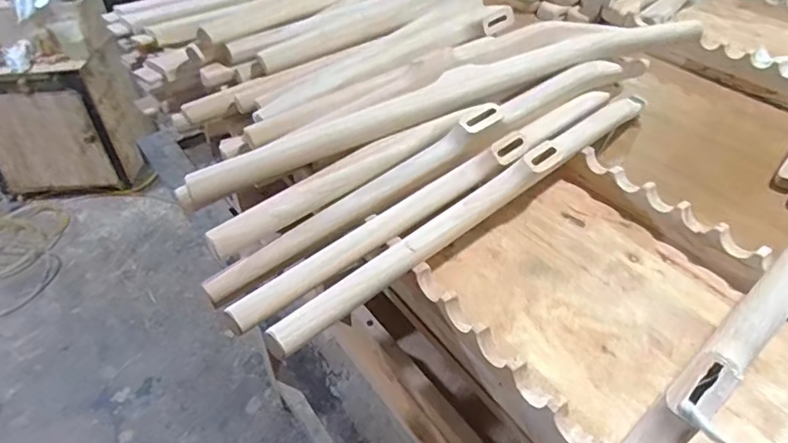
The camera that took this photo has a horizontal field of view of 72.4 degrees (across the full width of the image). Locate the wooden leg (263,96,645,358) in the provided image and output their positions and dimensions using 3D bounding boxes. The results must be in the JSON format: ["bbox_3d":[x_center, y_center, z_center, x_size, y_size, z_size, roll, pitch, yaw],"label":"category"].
[{"bbox_3d":[0.135,-0.045,0.682,0.680,0.043,0.044,-31,49,-30],"label":"wooden leg"}]

